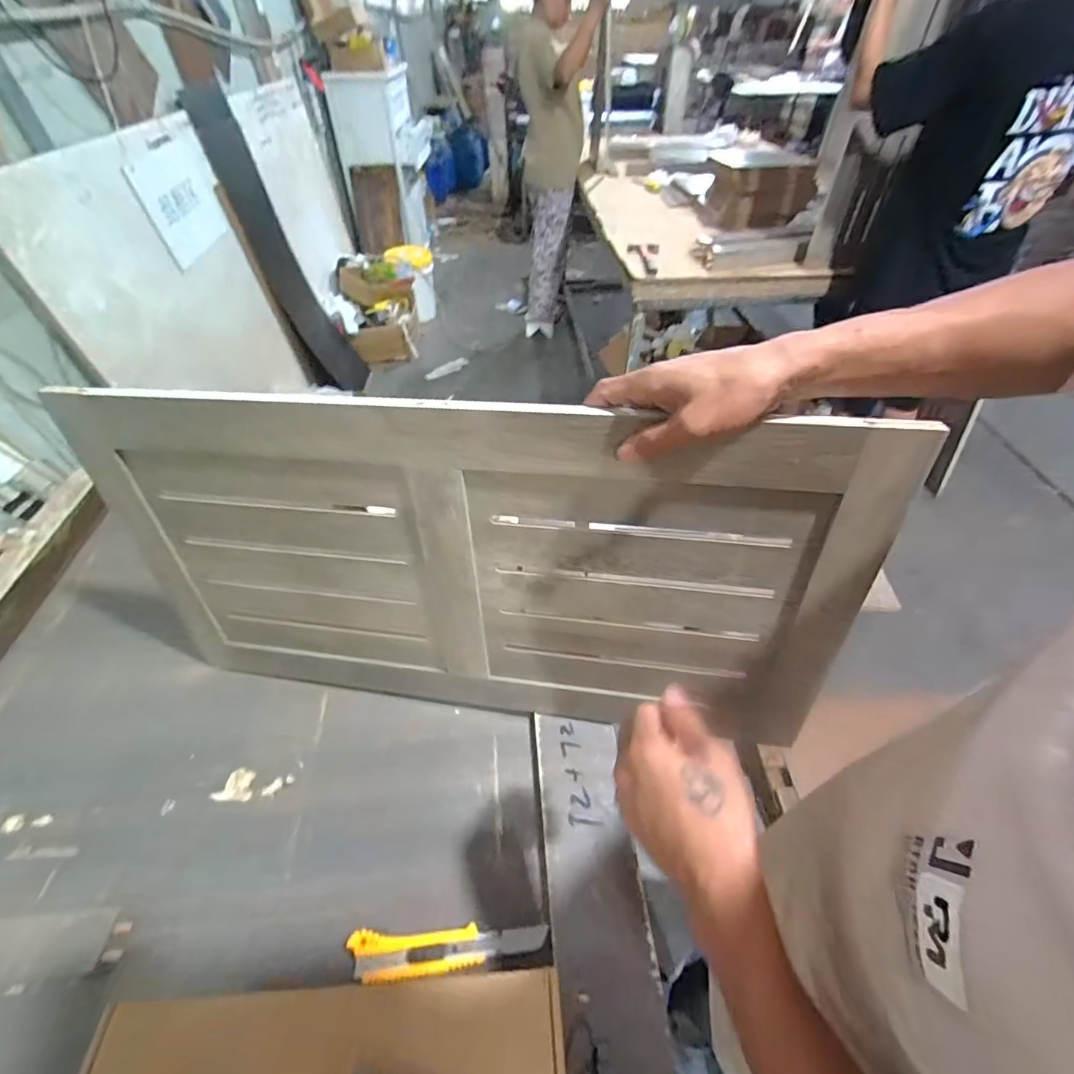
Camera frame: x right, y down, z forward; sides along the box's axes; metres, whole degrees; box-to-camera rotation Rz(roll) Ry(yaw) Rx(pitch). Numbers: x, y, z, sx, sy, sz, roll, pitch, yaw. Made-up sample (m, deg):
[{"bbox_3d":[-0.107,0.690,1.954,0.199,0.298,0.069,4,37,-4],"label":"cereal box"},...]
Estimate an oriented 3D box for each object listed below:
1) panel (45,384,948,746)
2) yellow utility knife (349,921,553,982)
[{"bbox_3d":[-0.077,0.047,0.508,0.733,0.391,0.011,5,37,8],"label":"panel"},{"bbox_3d":[-0.086,0.394,0.471,0.185,0.012,0.037,-3,47,-1],"label":"yellow utility knife"}]

